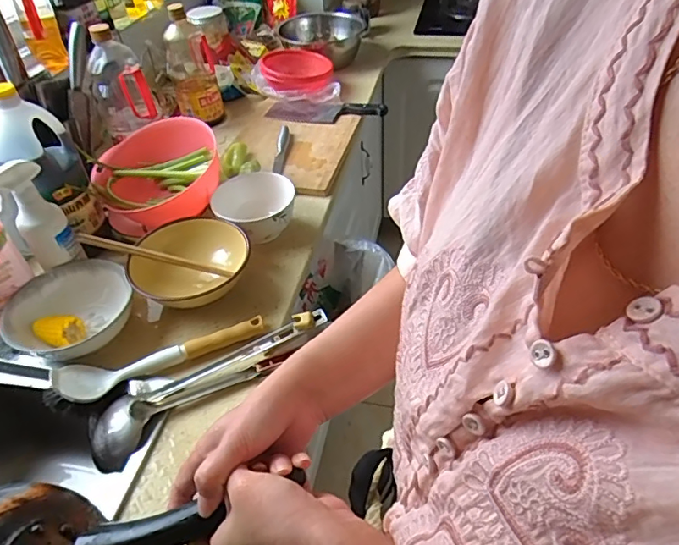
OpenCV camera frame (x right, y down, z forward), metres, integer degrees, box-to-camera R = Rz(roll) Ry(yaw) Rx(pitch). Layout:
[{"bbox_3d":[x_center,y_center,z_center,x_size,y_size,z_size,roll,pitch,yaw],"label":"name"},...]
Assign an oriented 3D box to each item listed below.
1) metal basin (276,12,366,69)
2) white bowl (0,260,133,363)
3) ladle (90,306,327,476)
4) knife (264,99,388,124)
[{"bbox_3d":[-0.042,-0.672,1.456,0.259,0.102,0.285,-5,43,0],"label":"metal basin"},{"bbox_3d":[-0.383,0.057,0.730,0.164,0.060,0.168,-3,43,3],"label":"white bowl"},{"bbox_3d":[-0.174,0.135,0.682,0.336,0.057,0.081,-29,48,-23],"label":"ladle"},{"bbox_3d":[-0.029,-0.379,1.187,0.276,0.025,0.092,-3,43,2],"label":"knife"}]

